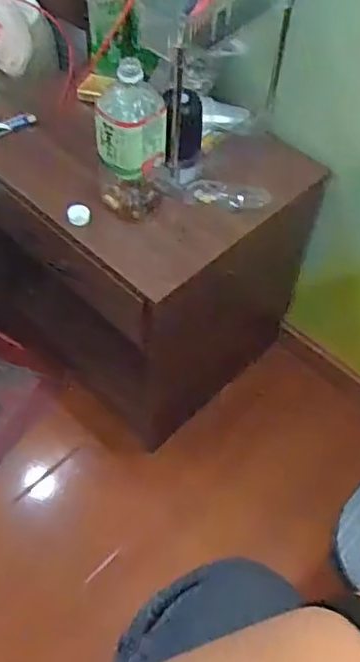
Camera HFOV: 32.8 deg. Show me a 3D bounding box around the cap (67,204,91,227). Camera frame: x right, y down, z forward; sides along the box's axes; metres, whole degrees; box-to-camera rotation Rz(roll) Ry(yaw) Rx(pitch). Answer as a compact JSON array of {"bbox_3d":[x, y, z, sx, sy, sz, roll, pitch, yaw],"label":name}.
[{"bbox_3d":[-0.143,-0.164,0.861,0.032,0.016,0.030,2,54,-3],"label":"cap"}]

